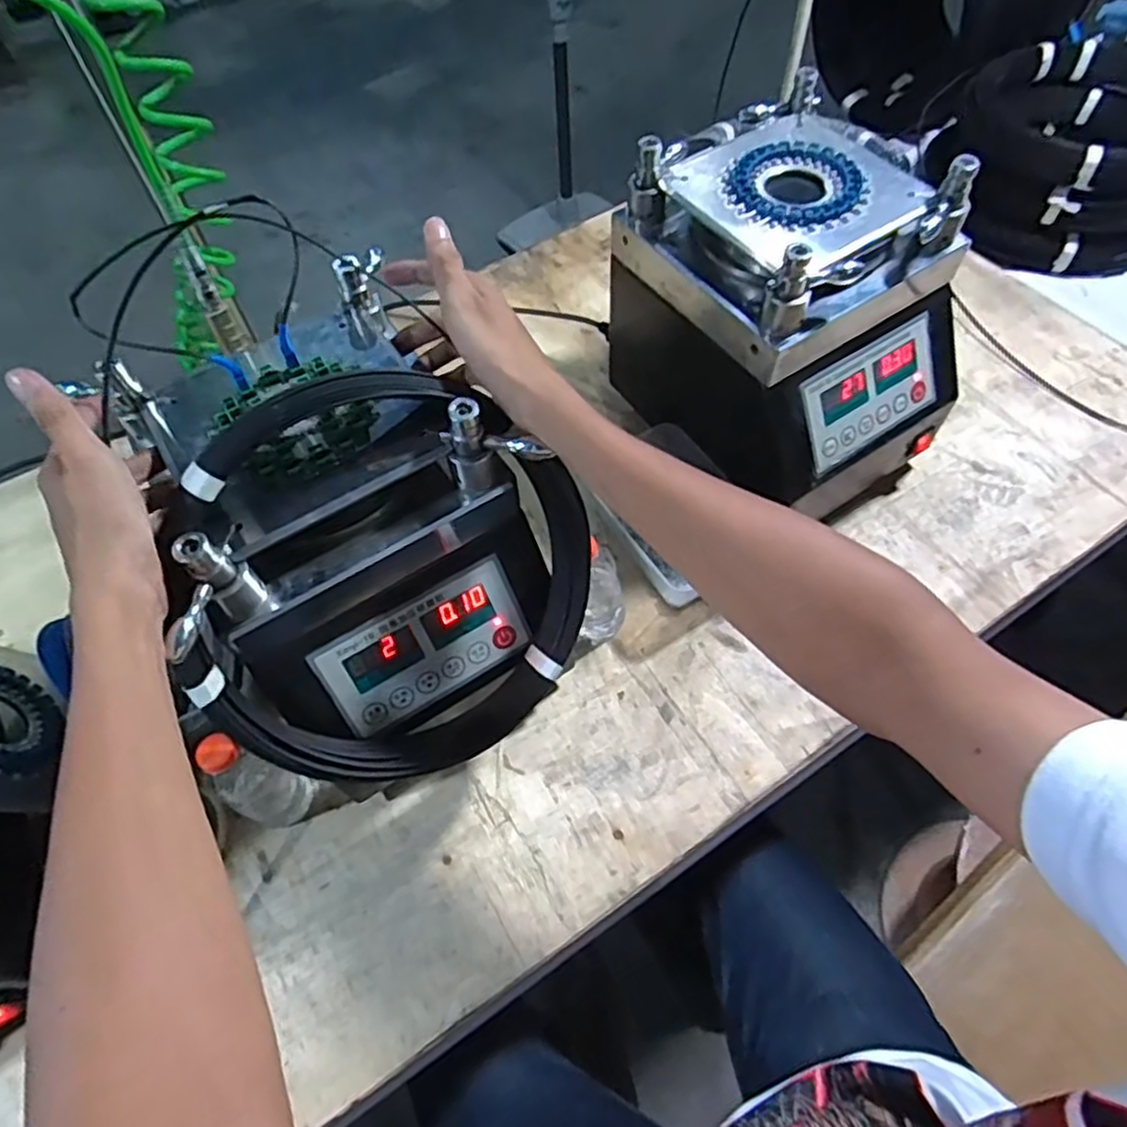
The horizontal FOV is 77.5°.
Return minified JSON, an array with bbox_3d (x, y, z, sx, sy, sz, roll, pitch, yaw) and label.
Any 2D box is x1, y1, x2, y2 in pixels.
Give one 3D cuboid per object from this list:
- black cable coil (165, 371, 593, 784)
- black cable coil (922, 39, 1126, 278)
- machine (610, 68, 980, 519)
[{"bbox_3d":[-0.110,0.016,0.471,0.274,0.037,0.271,-8,107,-25],"label":"black cable coil"},{"bbox_3d":[0.687,-0.550,0.931,0.290,0.134,0.299,-1,59,2],"label":"black cable coil"},{"bbox_3d":[0.212,-0.221,0.677,0.213,0.279,0.272,-31,63,-15],"label":"machine"}]

